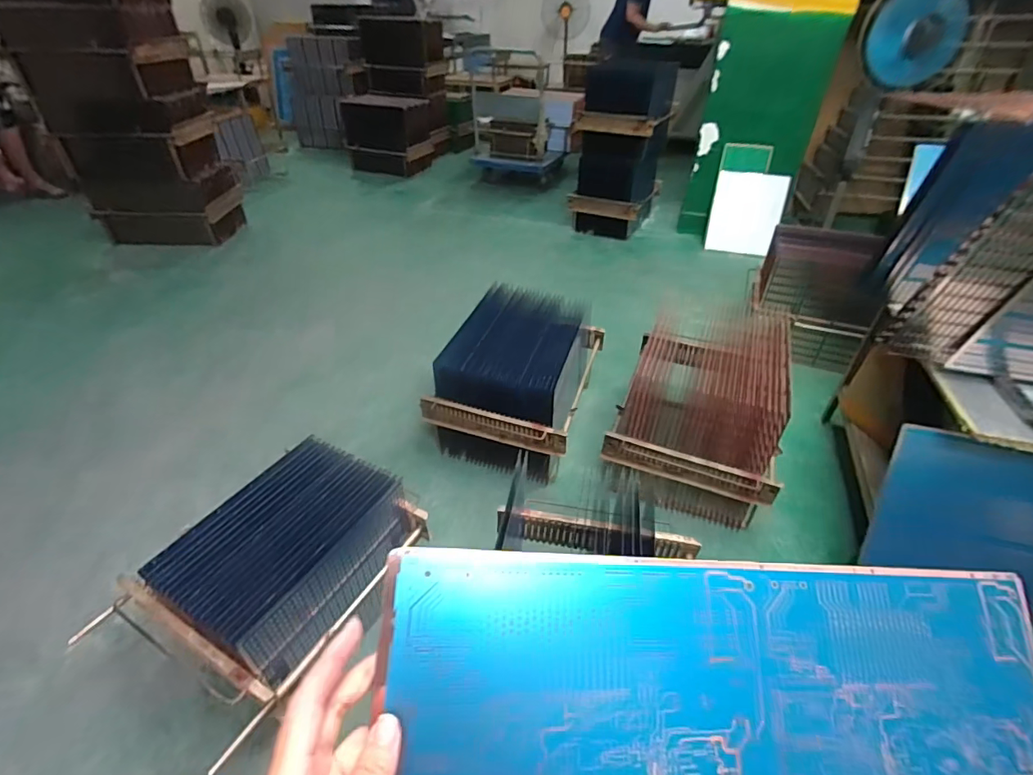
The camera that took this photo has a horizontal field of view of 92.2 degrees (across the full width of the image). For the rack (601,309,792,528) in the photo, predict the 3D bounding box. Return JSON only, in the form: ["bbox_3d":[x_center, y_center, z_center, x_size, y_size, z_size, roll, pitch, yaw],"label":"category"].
[{"bbox_3d":[0.489,0.043,1.328,0.389,0.395,0.445,14,41,18],"label":"rack"}]

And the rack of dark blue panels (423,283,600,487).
[{"bbox_3d":[0.015,-0.034,1.484,0.383,0.334,0.509,12,40,15],"label":"rack of dark blue panels"}]

